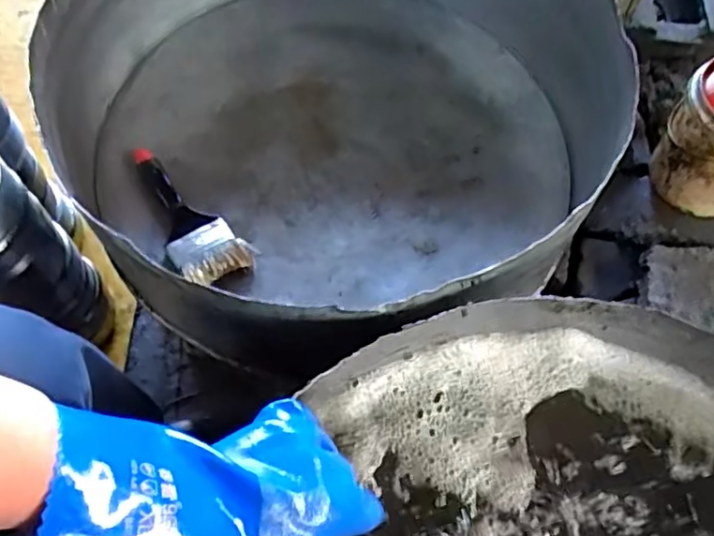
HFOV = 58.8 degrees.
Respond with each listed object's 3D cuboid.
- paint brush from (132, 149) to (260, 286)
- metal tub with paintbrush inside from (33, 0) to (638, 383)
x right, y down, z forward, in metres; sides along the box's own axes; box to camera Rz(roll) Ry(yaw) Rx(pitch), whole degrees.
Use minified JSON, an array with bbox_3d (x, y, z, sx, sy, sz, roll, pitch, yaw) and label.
[{"bbox_3d":[-0.194,-0.054,0.693,0.076,0.033,0.186,-39,74,-20],"label":"paint brush"},{"bbox_3d":[-0.015,-0.179,0.688,0.546,0.211,0.547,0,63,-1],"label":"metal tub with paintbrush inside"}]

